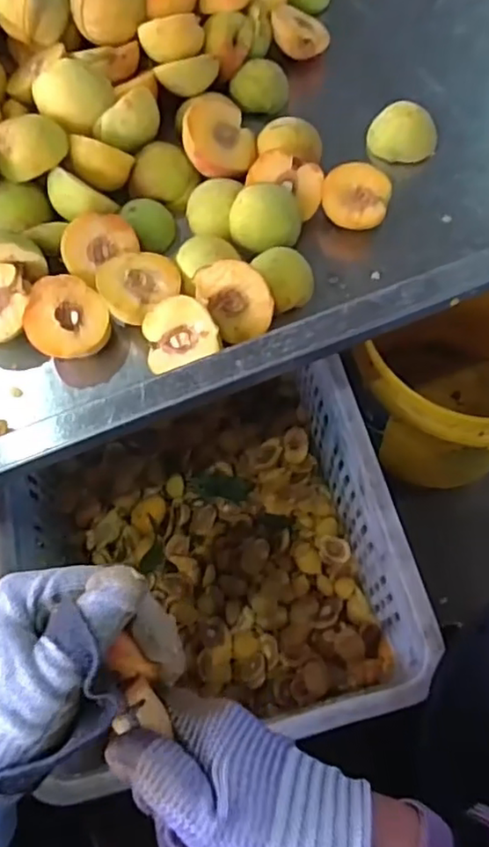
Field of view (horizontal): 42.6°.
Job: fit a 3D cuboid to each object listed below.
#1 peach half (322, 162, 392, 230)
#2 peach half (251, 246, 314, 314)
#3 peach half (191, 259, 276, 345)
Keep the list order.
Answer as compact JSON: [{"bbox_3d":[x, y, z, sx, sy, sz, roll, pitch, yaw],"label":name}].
[{"bbox_3d":[0.095,-0.191,0.541,0.054,0.033,0.059,-1,67,3],"label":"peach half"},{"bbox_3d":[0.035,-0.119,0.514,0.047,0.036,0.048,-1,67,3],"label":"peach half"},{"bbox_3d":[-0.008,-0.100,0.496,0.057,0.063,0.031,-18,25,17],"label":"peach half"}]

